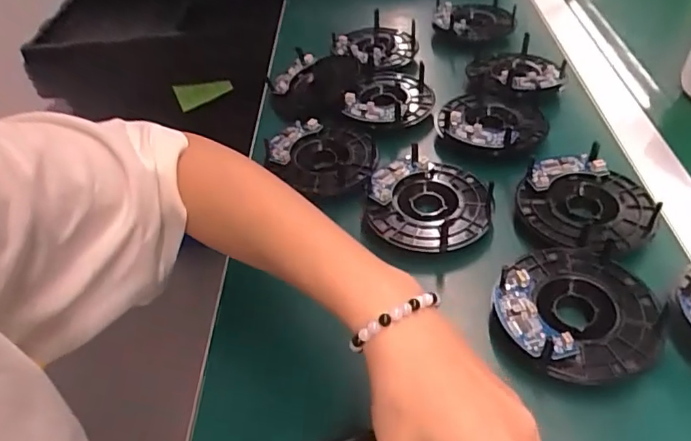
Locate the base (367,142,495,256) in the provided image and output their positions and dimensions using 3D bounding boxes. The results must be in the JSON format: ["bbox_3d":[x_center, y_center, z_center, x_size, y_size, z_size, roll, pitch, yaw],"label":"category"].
[{"bbox_3d":[0.067,-0.016,0.415,0.095,0.015,0.096,-4,44,4],"label":"base"}]

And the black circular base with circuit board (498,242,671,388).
[{"bbox_3d":[0.151,0.056,0.342,0.097,0.024,0.104,-4,44,4],"label":"black circular base with circuit board"}]

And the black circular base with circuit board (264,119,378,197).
[{"bbox_3d":[-0.022,-0.057,0.469,0.095,0.021,0.080,-1,44,7],"label":"black circular base with circuit board"}]

